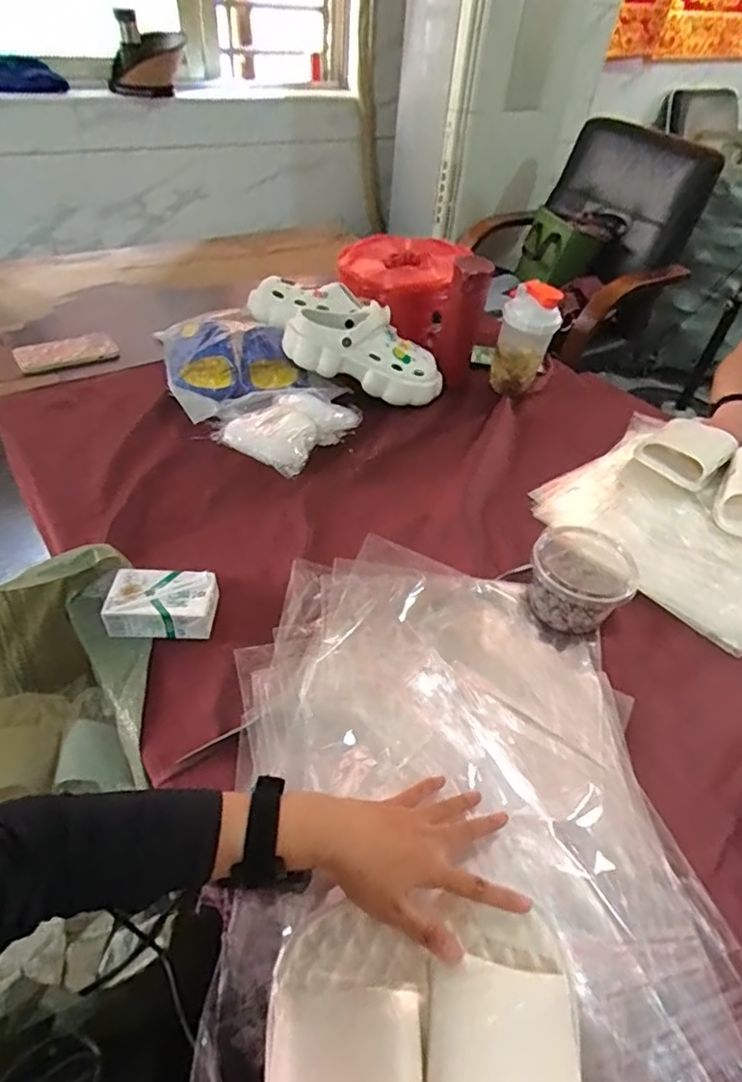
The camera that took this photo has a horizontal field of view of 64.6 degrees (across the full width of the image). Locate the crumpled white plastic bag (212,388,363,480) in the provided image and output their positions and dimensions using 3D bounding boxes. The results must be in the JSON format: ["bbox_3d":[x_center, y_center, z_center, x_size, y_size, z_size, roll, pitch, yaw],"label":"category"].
[{"bbox_3d":[-0.120,-0.174,0.906,0.232,0.063,0.179,-16,48,-20],"label":"crumpled white plastic bag"}]

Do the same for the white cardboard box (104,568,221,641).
[{"bbox_3d":[-0.231,0.071,0.656,0.112,0.042,0.070,3,46,-3],"label":"white cardboard box"}]

